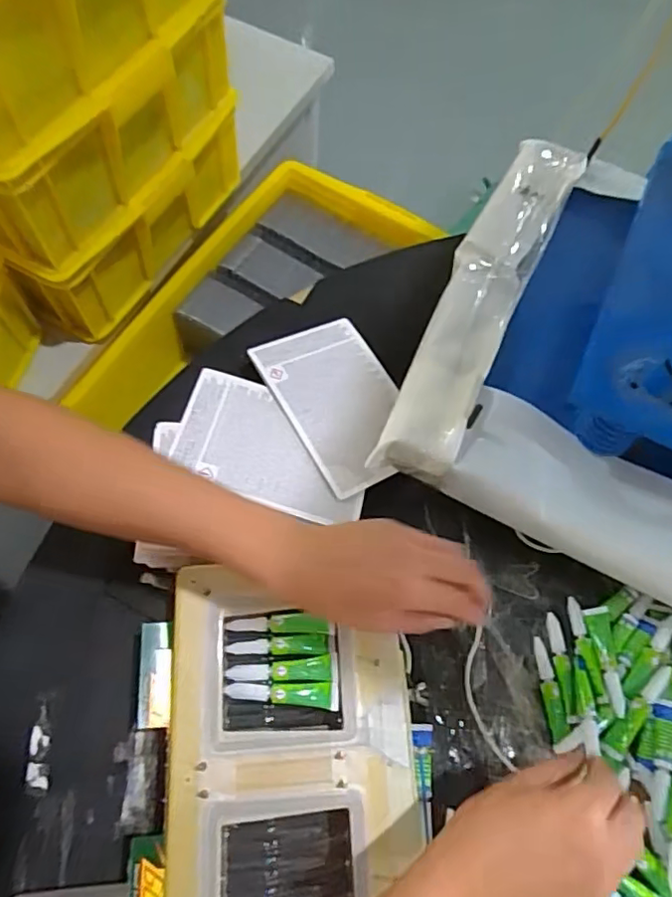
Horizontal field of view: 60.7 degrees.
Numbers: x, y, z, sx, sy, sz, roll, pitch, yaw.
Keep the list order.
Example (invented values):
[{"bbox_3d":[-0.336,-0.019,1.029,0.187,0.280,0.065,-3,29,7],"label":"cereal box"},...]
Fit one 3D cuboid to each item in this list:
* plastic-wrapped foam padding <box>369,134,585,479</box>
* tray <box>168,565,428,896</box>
[{"bbox_3d":[0.139,-0.153,0.531,0.074,0.049,0.402,26,68,6],"label":"plastic-wrapped foam padding"},{"bbox_3d":[-0.027,0.293,0.382,0.173,0.037,0.424,-2,66,-4],"label":"tray"}]

